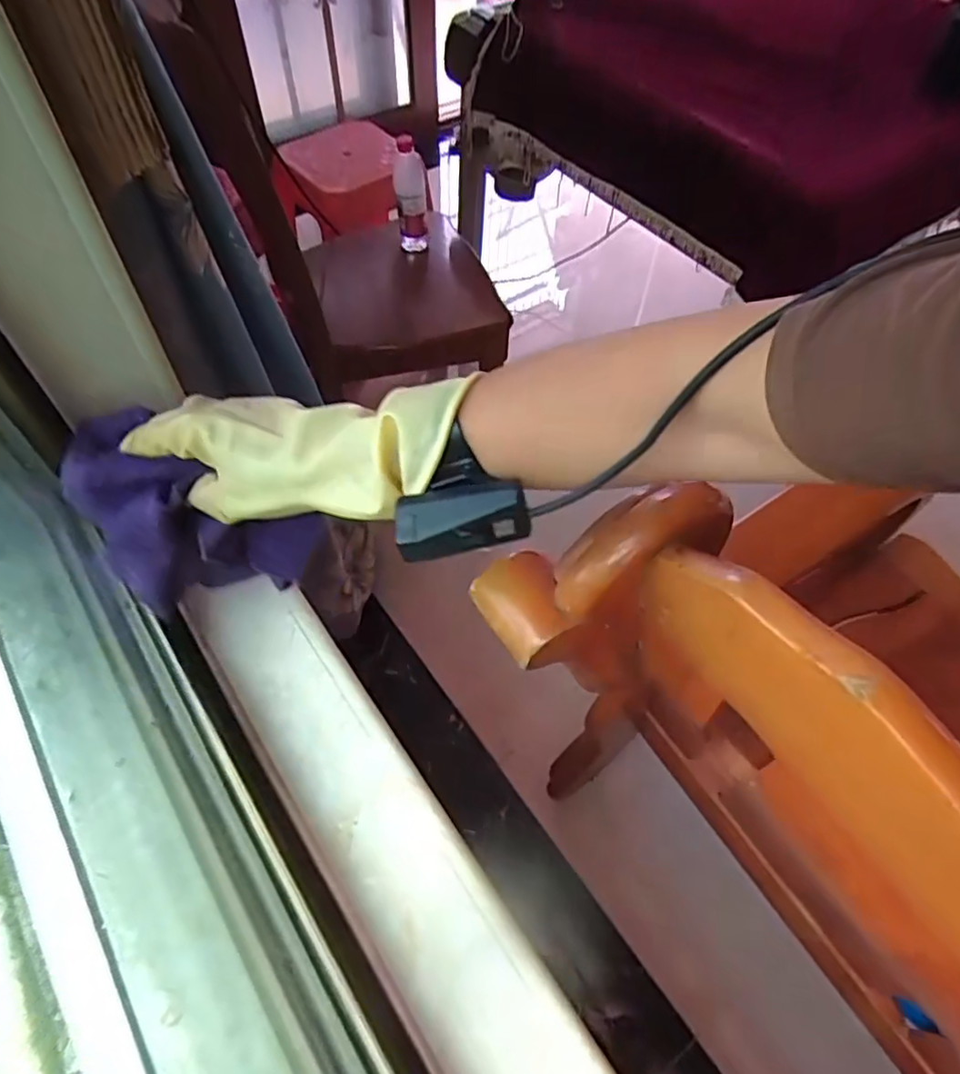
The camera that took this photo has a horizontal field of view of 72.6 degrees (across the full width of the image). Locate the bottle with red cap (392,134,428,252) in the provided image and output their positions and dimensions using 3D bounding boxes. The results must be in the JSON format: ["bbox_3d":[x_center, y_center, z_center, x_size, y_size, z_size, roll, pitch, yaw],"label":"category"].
[{"bbox_3d":[-0.138,-0.687,1.334,0.072,0.237,0.052,-8,57,-7],"label":"bottle with red cap"}]

